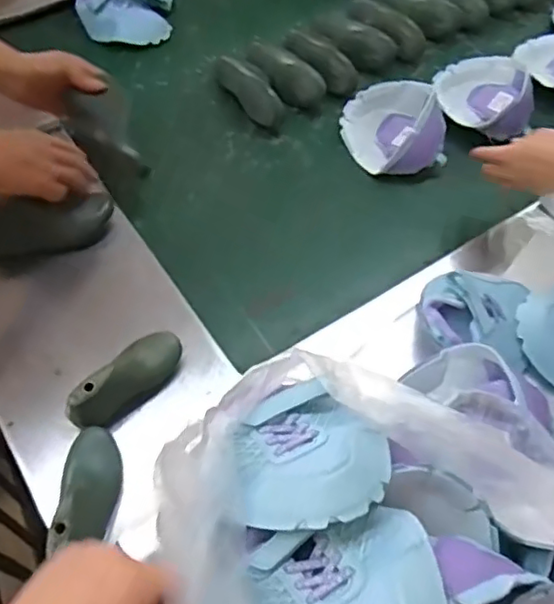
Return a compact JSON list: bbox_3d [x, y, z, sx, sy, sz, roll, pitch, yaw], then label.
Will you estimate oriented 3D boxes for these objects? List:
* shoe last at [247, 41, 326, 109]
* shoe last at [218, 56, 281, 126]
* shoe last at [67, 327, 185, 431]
[{"bbox_3d":[0.011,-0.363,1.002,0.064,0.041,0.154,-32,63,-19],"label":"shoe last"},{"bbox_3d":[-0.044,-0.331,0.980,0.058,0.046,0.157,-28,62,-17],"label":"shoe last"},{"bbox_3d":[-0.156,0.080,0.668,0.052,0.057,0.138,27,62,16],"label":"shoe last"}]

